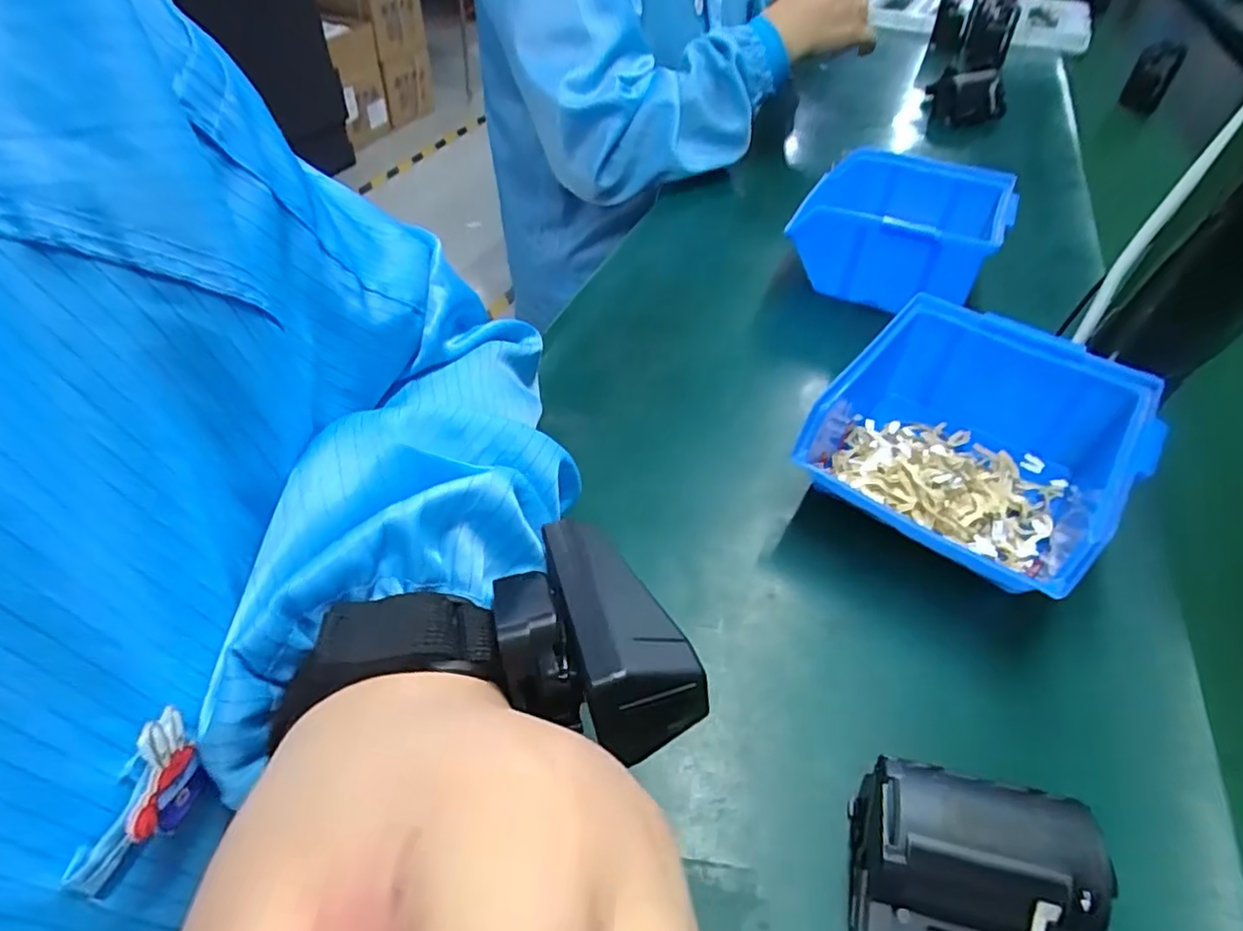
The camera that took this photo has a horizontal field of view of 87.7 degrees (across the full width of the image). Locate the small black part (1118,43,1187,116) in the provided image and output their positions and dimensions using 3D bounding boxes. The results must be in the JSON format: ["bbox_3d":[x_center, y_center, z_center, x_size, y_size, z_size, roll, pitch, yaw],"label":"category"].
[{"bbox_3d":[0.565,-0.413,0.692,0.039,0.066,0.015,33,53,24],"label":"small black part"}]

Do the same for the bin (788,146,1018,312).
[{"bbox_3d":[0.192,-0.168,0.454,0.123,0.062,0.113,18,50,19],"label":"bin"}]

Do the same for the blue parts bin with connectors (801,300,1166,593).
[{"bbox_3d":[0.162,-0.006,0.310,0.122,0.070,0.124,31,55,28],"label":"blue parts bin with connectors"}]

